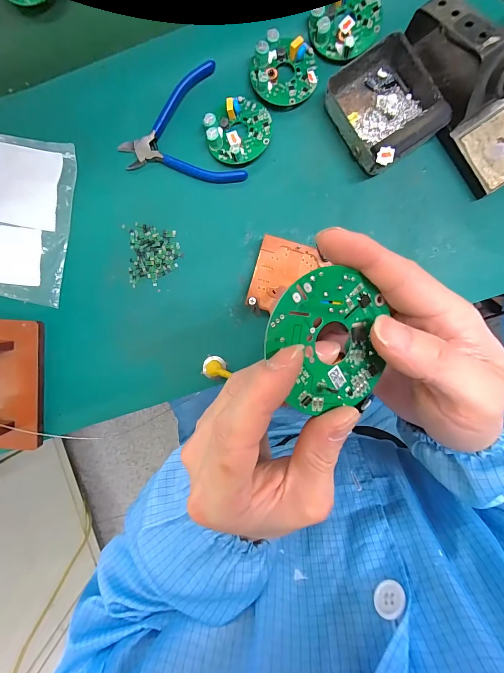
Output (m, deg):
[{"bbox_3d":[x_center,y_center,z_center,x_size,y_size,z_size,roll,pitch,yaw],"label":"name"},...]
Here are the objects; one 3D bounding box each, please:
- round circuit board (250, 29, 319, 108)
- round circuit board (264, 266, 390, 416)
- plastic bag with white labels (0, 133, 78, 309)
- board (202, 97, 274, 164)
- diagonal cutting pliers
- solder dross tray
[{"bbox_3d":[0.031,-0.251,0.285,0.062,0.014,0.056,11,95,1],"label":"round circuit board"},{"bbox_3d":[0.034,0.002,0.133,0.059,0.004,0.061,-3,99,-21],"label":"round circuit board"},{"bbox_3d":[-0.255,-0.124,0.315,0.128,0.007,0.161,11,95,1],"label":"plastic bag with white labels"},{"bbox_3d":[-0.012,-0.199,0.291,0.063,0.017,0.056,-29,93,4],"label":"board"},{"bbox_3d":[-0.074,-0.193,0.298,0.110,0.010,0.108,-18,93,3],"label":"diagonal cutting pliers"},{"bbox_3d":[0.123,-0.213,0.279,0.086,0.035,0.098,-32,92,4],"label":"solder dross tray"}]

